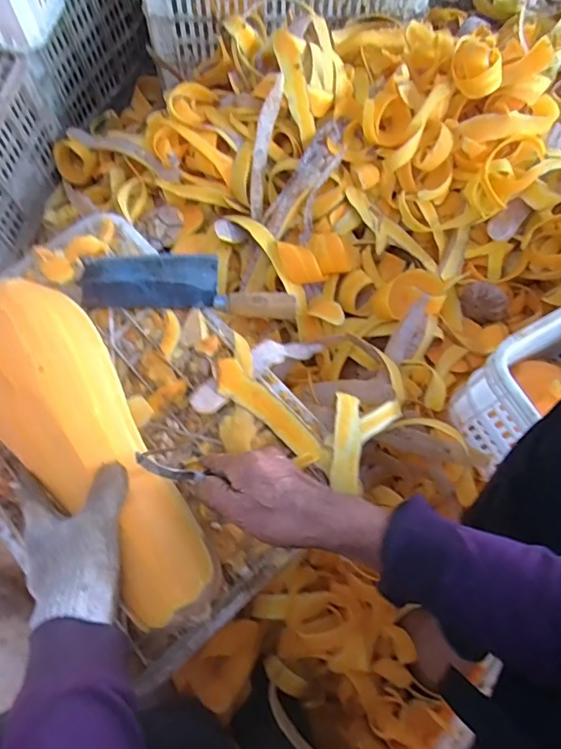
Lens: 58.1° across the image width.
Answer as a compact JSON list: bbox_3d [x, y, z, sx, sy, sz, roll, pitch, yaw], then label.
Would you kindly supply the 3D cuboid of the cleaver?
[{"bbox_3d":[-0.119,-0.122,0.652,0.274,0.024,0.085,4,70,1],"label":"cleaver"}]

